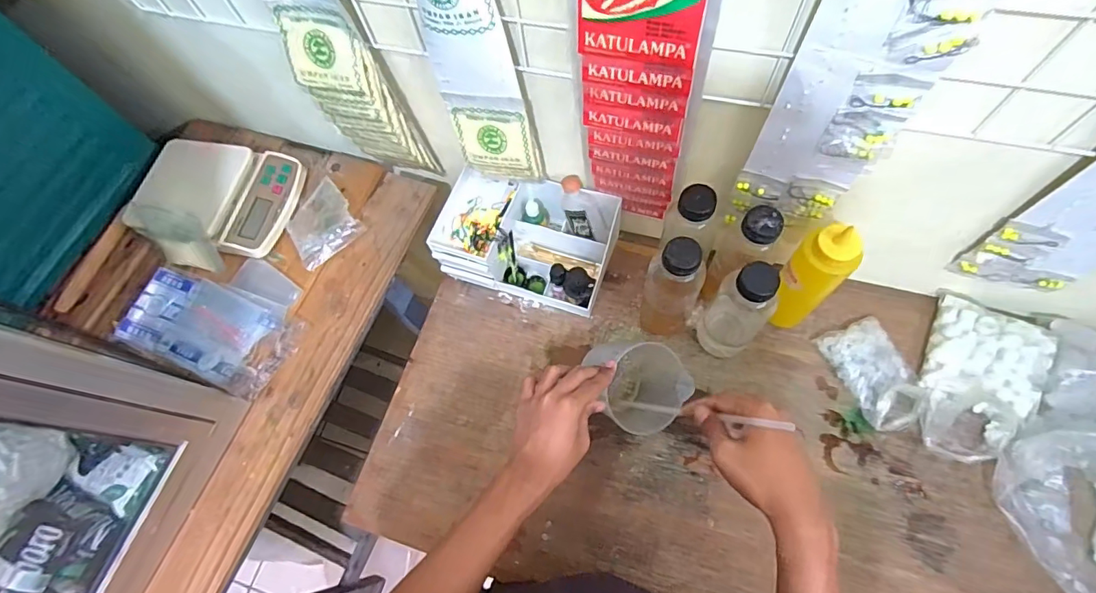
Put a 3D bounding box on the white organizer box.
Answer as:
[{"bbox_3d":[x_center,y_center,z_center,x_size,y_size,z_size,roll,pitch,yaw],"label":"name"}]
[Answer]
[{"bbox_3d":[-0.028,-0.080,0.710,0.230,0.109,0.154,16,70,13],"label":"white organizer box"}]

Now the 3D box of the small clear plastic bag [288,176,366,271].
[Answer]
[{"bbox_3d":[-0.322,-0.104,0.700,0.093,0.025,0.101,-36,68,-10],"label":"small clear plastic bag"}]

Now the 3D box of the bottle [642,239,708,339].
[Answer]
[{"bbox_3d":[0.146,0.001,0.606,0.061,0.193,0.058,-2,67,5],"label":"bottle"}]

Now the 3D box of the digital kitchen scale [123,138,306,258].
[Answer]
[{"bbox_3d":[-0.473,-0.149,0.712,0.209,0.061,0.162,13,69,11],"label":"digital kitchen scale"}]

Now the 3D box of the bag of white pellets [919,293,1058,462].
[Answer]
[{"bbox_3d":[0.528,0.102,0.605,0.125,0.054,0.201,20,71,14],"label":"bag of white pellets"}]

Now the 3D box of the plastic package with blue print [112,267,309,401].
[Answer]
[{"bbox_3d":[-0.444,0.040,0.651,0.231,0.029,0.116,18,70,13],"label":"plastic package with blue print"}]

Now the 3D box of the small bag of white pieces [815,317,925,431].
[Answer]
[{"bbox_3d":[0.414,0.097,0.629,0.084,0.034,0.134,-22,67,-3],"label":"small bag of white pieces"}]

